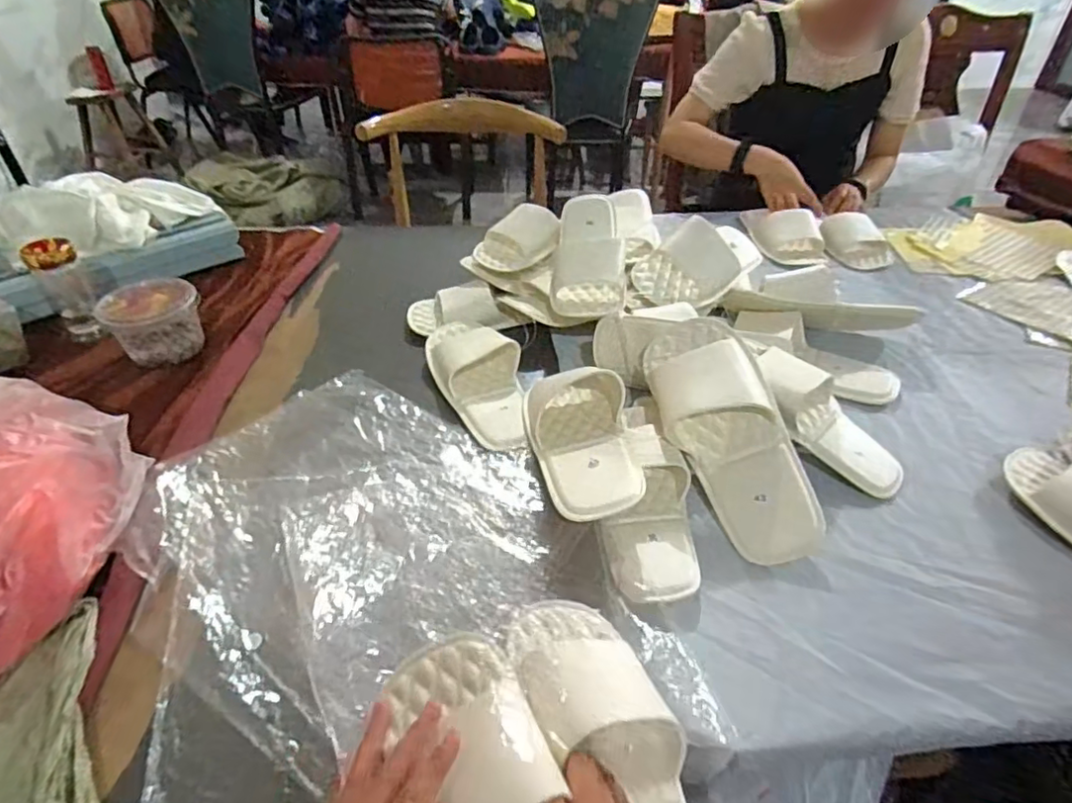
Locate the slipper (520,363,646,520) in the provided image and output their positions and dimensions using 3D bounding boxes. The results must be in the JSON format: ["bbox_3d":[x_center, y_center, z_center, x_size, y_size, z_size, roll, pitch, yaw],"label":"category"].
[{"bbox_3d":[0.047,0.016,0.640,0.113,0.056,0.273,-6,31,-2],"label":"slipper"}]

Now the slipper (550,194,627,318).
[{"bbox_3d":[0.071,-0.212,0.818,0.098,0.048,0.234,0,62,3],"label":"slipper"}]

